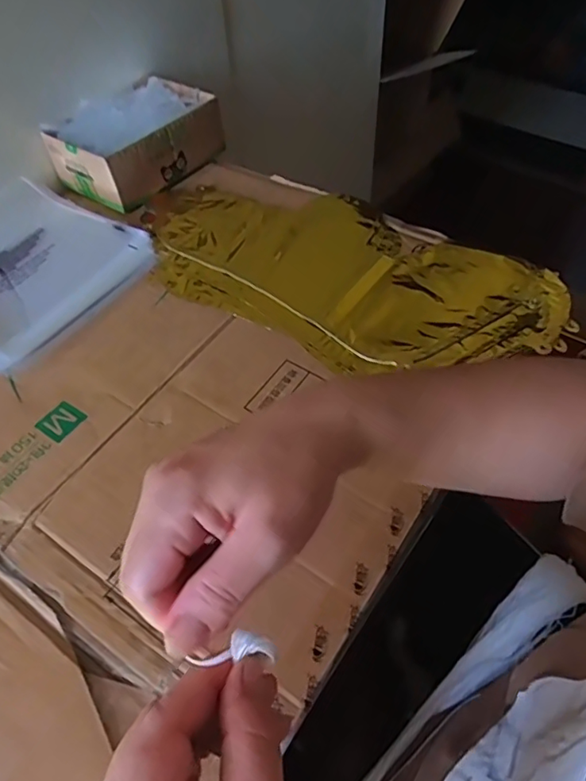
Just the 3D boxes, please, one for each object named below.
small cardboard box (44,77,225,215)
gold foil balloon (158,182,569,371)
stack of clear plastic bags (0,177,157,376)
[{"bbox_3d":[-0.190,-0.311,0.670,0.127,0.063,0.175,31,61,24],"label":"small cardboard box"},{"bbox_3d":[0.042,-0.126,0.562,0.432,0.025,0.209,22,57,19],"label":"gold foil balloon"},{"bbox_3d":[-0.296,-0.141,0.590,0.235,0.015,0.208,31,61,24],"label":"stack of clear plastic bags"}]

